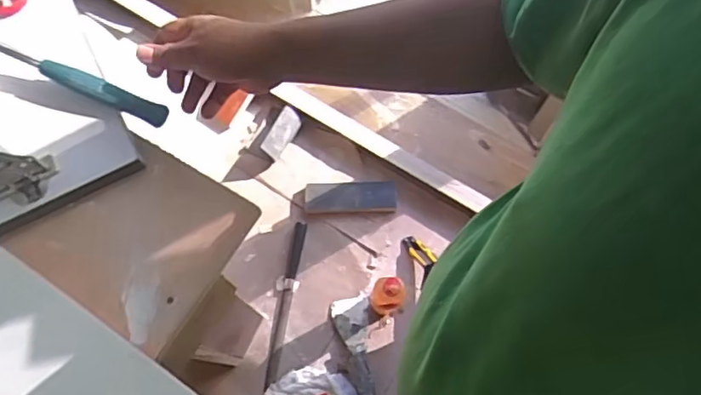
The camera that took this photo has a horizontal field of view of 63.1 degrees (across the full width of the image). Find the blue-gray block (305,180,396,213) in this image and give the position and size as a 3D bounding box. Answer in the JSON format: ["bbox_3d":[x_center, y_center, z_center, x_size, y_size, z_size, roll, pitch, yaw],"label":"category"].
[{"bbox_3d":[0.000,-0.001,1.103,0.172,0.025,0.060,-2,72,0],"label":"blue-gray block"}]

